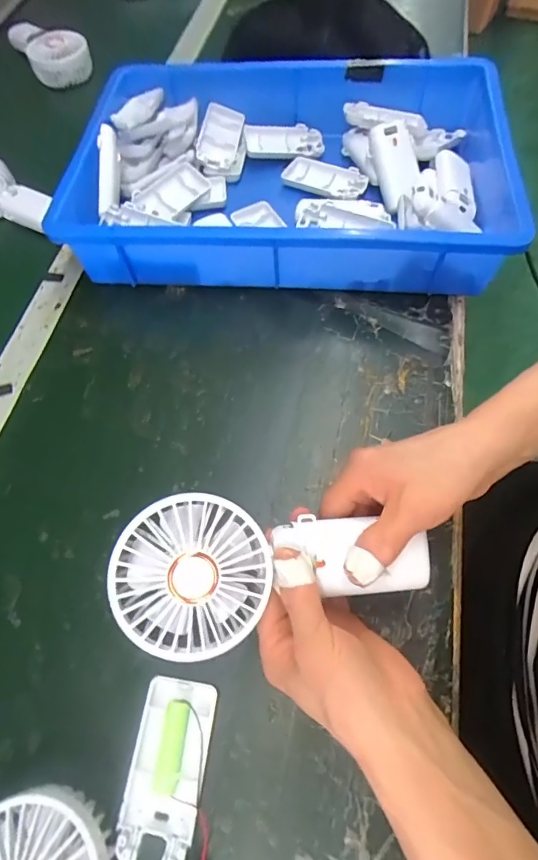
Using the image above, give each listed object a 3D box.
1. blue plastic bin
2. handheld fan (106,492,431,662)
[{"bbox_3d":[0.020,-0.274,0.475,0.436,0.078,0.284,5,64,5],"label":"blue plastic bin"},{"bbox_3d":[0.001,0.080,0.263,0.173,0.039,0.083,0,83,-13],"label":"handheld fan"}]

